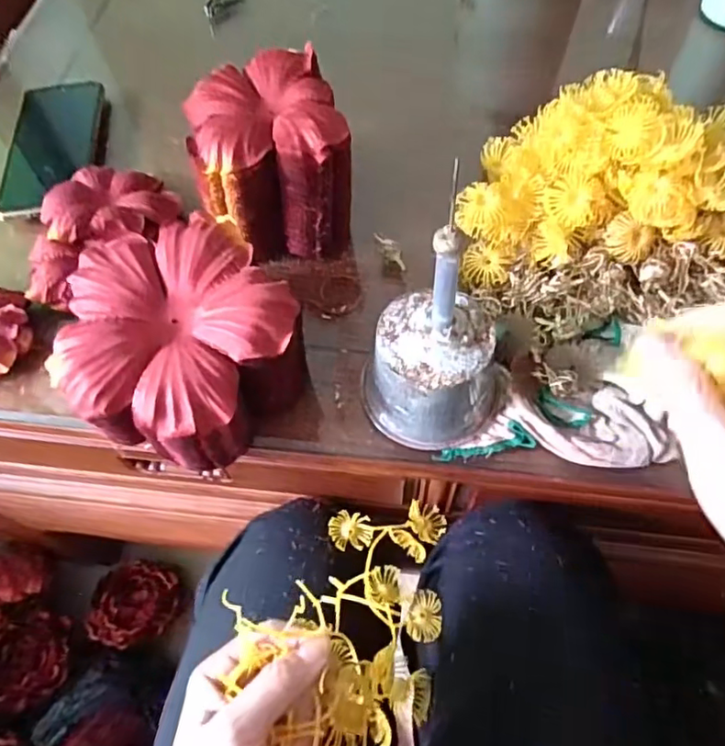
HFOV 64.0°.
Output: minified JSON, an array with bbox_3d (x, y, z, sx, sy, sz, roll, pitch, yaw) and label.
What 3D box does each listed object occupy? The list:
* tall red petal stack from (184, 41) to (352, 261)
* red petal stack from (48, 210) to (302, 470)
[{"bbox_3d":[-0.066,-0.152,0.425,0.102,0.101,0.109,-18,62,-7],"label":"tall red petal stack"},{"bbox_3d":[-0.108,-0.012,0.359,0.128,0.092,0.128,27,66,16],"label":"red petal stack"}]

